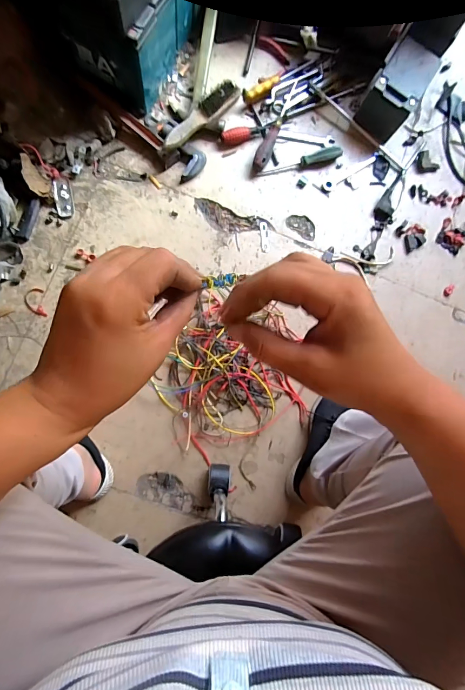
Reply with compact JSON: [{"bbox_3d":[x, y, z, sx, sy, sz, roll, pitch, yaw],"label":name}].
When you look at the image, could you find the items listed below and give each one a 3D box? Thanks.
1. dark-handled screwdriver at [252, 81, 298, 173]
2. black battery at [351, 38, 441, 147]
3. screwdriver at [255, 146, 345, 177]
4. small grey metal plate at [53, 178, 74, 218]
[{"bbox_3d":[0.092,-0.472,0.757,0.029,0.031,0.214,22,82,-4],"label":"dark-handled screwdriver"},{"bbox_3d":[0.358,-0.552,0.764,0.102,0.095,0.164,32,81,-2],"label":"black battery"},{"bbox_3d":[0.146,-0.397,0.758,0.192,0.028,0.022,-18,86,-8],"label":"screwdriver"},{"bbox_3d":[-0.335,-0.293,0.694,0.030,0.012,0.078,-8,85,-7],"label":"small grey metal plate"}]

